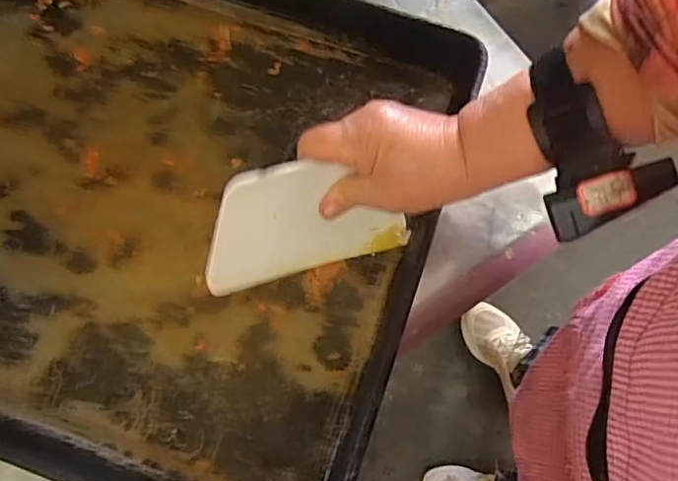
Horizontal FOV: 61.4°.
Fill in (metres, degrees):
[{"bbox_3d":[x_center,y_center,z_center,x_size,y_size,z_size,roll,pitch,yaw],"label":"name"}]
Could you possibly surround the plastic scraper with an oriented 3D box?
[{"bbox_3d":[-0.018,-0.015,0.390,0.143,0.095,0.009,-12,45,-20],"label":"plastic scraper"}]

